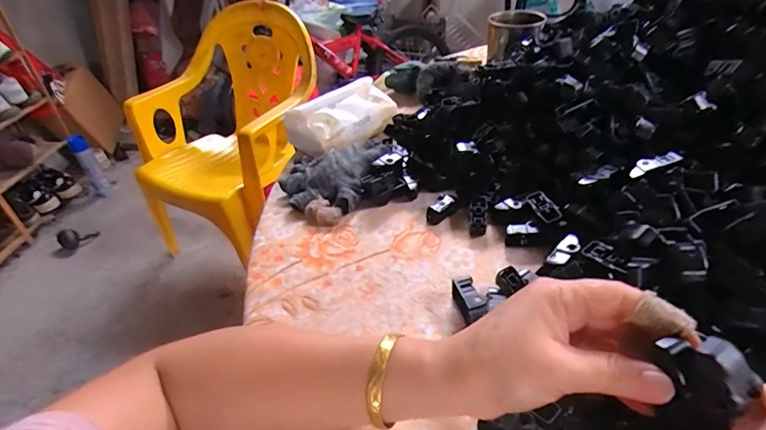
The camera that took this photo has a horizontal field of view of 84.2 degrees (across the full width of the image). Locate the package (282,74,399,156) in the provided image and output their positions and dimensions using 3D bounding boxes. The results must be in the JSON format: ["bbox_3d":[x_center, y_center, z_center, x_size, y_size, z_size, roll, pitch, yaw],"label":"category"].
[{"bbox_3d":[-0.057,-0.140,0.597,0.157,0.051,0.081,-26,42,-23],"label":"package"}]

